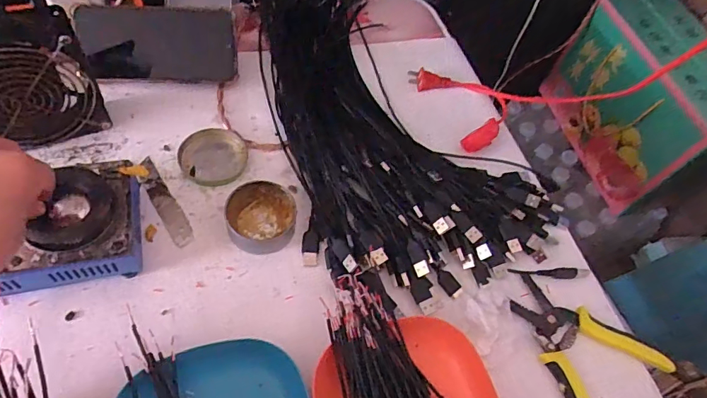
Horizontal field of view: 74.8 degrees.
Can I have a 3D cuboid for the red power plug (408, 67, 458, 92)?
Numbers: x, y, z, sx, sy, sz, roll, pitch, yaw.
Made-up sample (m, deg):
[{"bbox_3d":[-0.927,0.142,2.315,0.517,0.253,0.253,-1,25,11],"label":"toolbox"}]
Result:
[{"bbox_3d":[0.097,-0.144,0.563,0.059,0.011,0.027,4,60,-7],"label":"red power plug"}]

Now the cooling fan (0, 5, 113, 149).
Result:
[{"bbox_3d":[-0.298,-0.095,0.416,0.118,0.123,0.045,-29,67,-23],"label":"cooling fan"}]

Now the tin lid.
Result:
[{"bbox_3d":[-0.142,-0.044,0.471,0.064,0.011,0.064,4,60,-7],"label":"tin lid"}]

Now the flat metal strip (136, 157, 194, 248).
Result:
[{"bbox_3d":[-0.180,0.001,0.439,0.019,0.008,0.103,-28,69,-23],"label":"flat metal strip"}]

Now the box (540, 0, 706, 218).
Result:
[{"bbox_3d":[0.522,-0.160,0.830,0.150,0.235,0.326,-7,62,-14],"label":"box"}]

